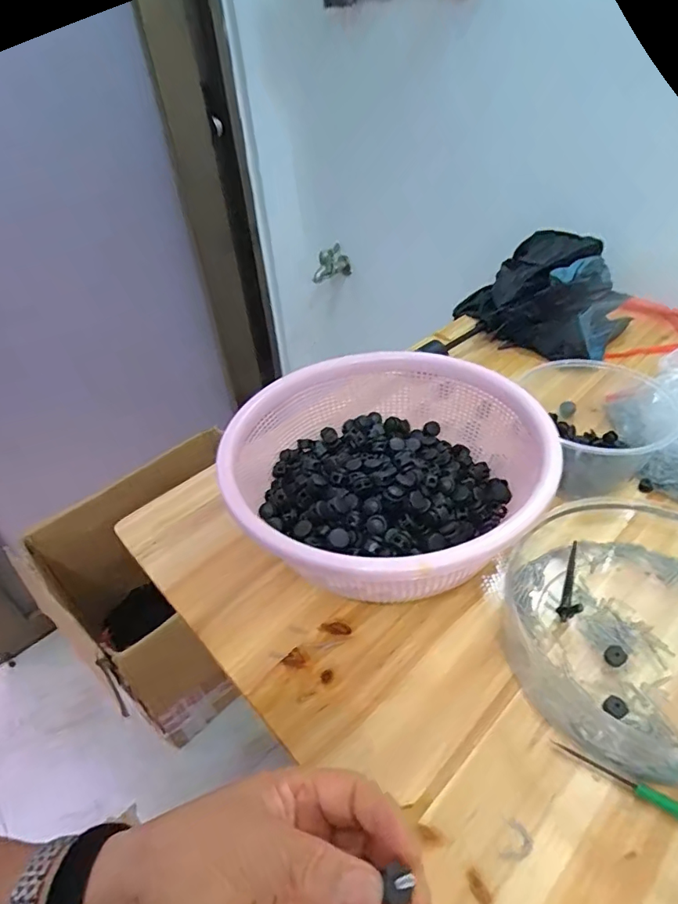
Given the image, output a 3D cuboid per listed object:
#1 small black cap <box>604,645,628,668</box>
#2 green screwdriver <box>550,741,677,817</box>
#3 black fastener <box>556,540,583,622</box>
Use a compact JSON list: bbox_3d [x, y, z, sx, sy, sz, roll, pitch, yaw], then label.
[{"bbox_3d":[0.199,0.147,0.364,0.012,0.014,0.012,-3,40,3],"label":"small black cap"},{"bbox_3d":[0.182,0.204,0.307,0.096,0.009,0.009,19,46,27],"label":"green screwdriver"},{"bbox_3d":[0.193,0.101,0.412,0.016,0.018,0.083,16,45,24],"label":"black fastener"}]

